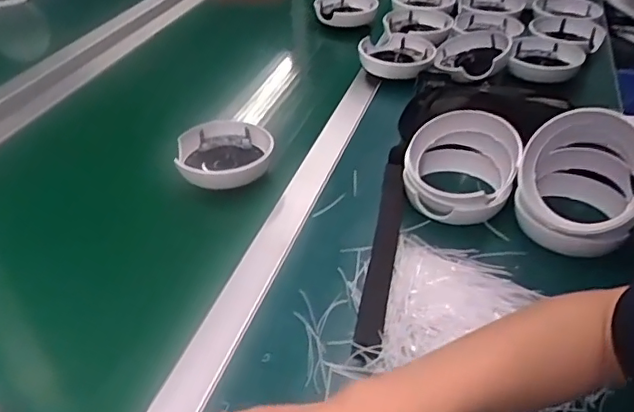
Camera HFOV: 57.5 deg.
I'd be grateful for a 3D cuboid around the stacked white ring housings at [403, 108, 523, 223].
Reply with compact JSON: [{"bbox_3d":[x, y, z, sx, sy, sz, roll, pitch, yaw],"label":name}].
[{"bbox_3d":[0.158,-0.050,0.641,0.117,0.080,0.112,9,39,11],"label":"stacked white ring housings"}]

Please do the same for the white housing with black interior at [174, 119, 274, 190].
[{"bbox_3d":[-0.112,-0.056,0.704,0.115,0.045,0.111,1,38,2],"label":"white housing with black interior"}]

